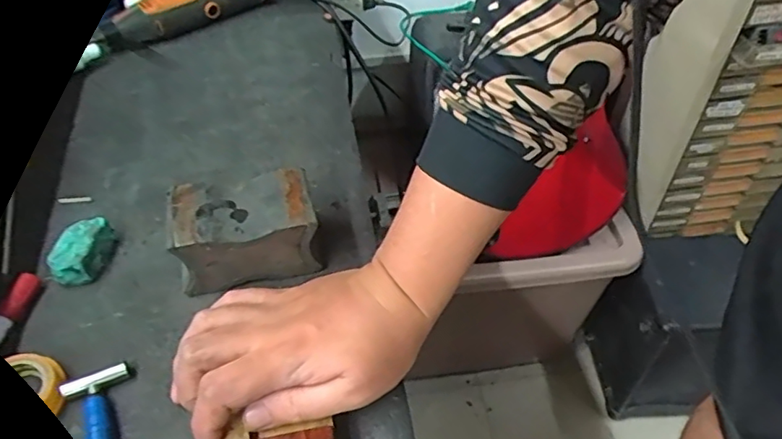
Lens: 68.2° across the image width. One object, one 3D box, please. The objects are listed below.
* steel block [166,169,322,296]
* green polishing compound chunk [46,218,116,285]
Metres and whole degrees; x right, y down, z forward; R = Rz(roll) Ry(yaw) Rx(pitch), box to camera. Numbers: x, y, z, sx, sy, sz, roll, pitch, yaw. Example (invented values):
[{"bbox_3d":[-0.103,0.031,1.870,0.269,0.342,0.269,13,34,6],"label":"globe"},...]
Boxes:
[{"bbox_3d":[-0.110,0.007,0.439,0.103,0.054,0.064,-10,46,-9],"label":"steel block"},{"bbox_3d":[-0.241,0.025,0.452,0.033,0.027,0.046,-2,46,-1],"label":"green polishing compound chunk"}]

